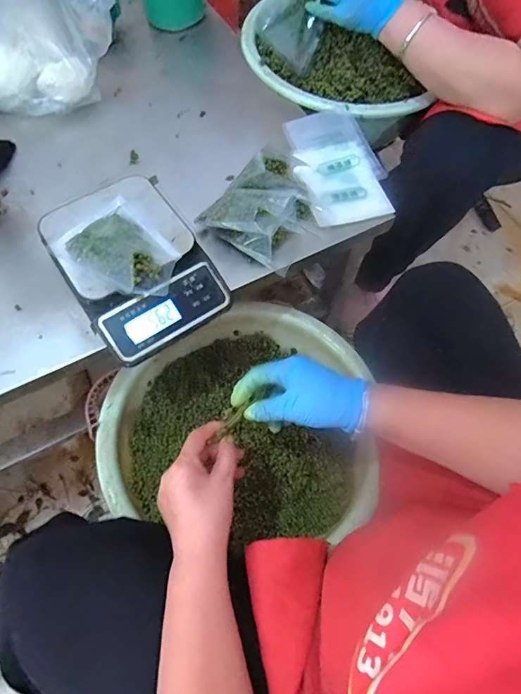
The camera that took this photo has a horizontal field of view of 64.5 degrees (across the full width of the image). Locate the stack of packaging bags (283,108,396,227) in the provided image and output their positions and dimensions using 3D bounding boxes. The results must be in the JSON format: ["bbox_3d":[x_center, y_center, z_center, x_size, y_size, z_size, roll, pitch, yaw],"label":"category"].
[{"bbox_3d":[0.108,-0.259,0.586,0.125,0.020,0.195,-16,67,-10],"label":"stack of packaging bags"}]

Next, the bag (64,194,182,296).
[{"bbox_3d":[-0.151,-0.109,0.453,0.088,0.033,0.124,-40,73,-18],"label":"bag"}]

